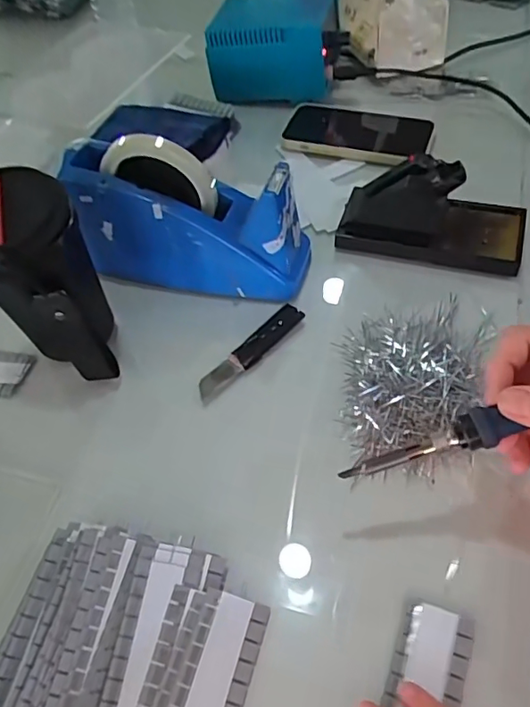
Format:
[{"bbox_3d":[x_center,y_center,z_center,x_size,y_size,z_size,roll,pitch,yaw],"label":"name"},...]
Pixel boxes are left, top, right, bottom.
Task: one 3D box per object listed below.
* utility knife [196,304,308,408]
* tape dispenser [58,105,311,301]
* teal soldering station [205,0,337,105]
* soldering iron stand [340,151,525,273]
[{"bbox_3d":[-0.013,-0.002,0.438,0.111,0.011,0.021,-40,60,-21],"label":"utility knife"},{"bbox_3d":[-0.068,-0.126,0.449,0.198,0.139,0.069,12,56,14],"label":"tape dispenser"},{"bbox_3d":[0.008,-0.369,0.650,0.141,0.091,0.110,4,55,9],"label":"teal soldering station"},{"bbox_3d":[0.149,-0.129,0.478,0.158,0.076,0.073,13,57,15],"label":"soldering iron stand"}]

